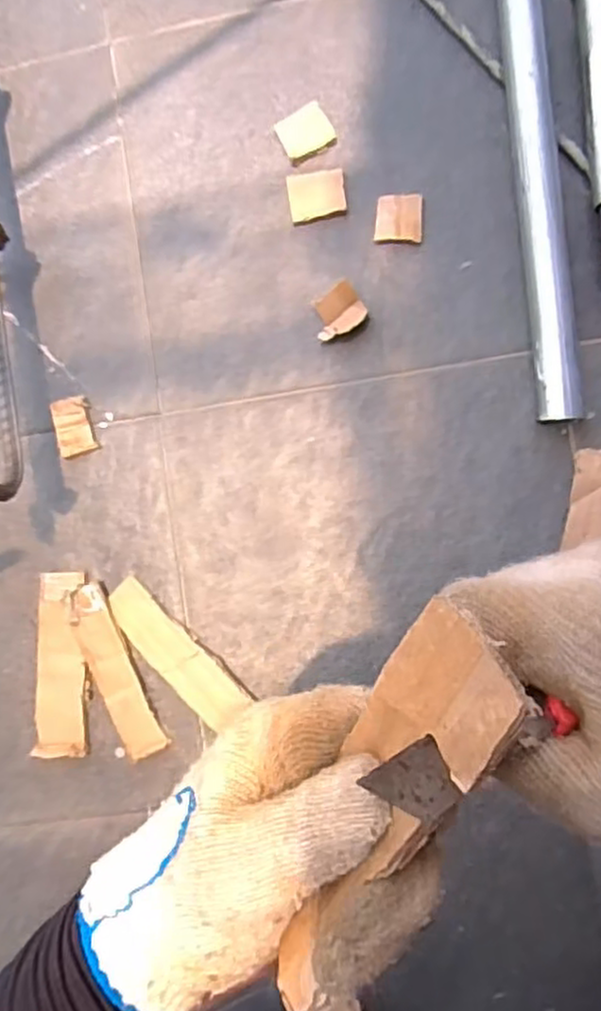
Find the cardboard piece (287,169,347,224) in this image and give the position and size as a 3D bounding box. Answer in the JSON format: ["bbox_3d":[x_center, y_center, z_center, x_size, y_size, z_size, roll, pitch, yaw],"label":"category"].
[{"bbox_3d":[0.012,-0.232,0.519,0.042,0.004,0.038,-8,86,6],"label":"cardboard piece"}]

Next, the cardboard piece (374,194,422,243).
[{"bbox_3d":[0.072,-0.212,0.510,0.034,0.004,0.034,4,87,6],"label":"cardboard piece"}]

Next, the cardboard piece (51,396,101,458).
[{"bbox_3d":[-0.174,-0.061,0.535,0.028,0.007,0.044,-13,85,5],"label":"cardboard piece"}]

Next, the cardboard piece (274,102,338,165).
[{"bbox_3d":[0.004,-0.282,0.527,0.038,0.007,0.036,-27,84,4],"label":"cardboard piece"}]

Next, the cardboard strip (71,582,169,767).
[{"bbox_3d":[-0.140,0.125,0.518,0.032,0.007,0.132,-24,84,4],"label":"cardboard strip"}]

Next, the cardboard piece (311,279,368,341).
[{"bbox_3d":[0.027,-0.140,0.509,0.039,0.018,0.034,-33,84,3],"label":"cardboard piece"}]

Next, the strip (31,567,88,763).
[{"bbox_3d":[-0.180,0.119,0.524,0.038,0.008,0.136,1,87,2],"label":"strip"}]

